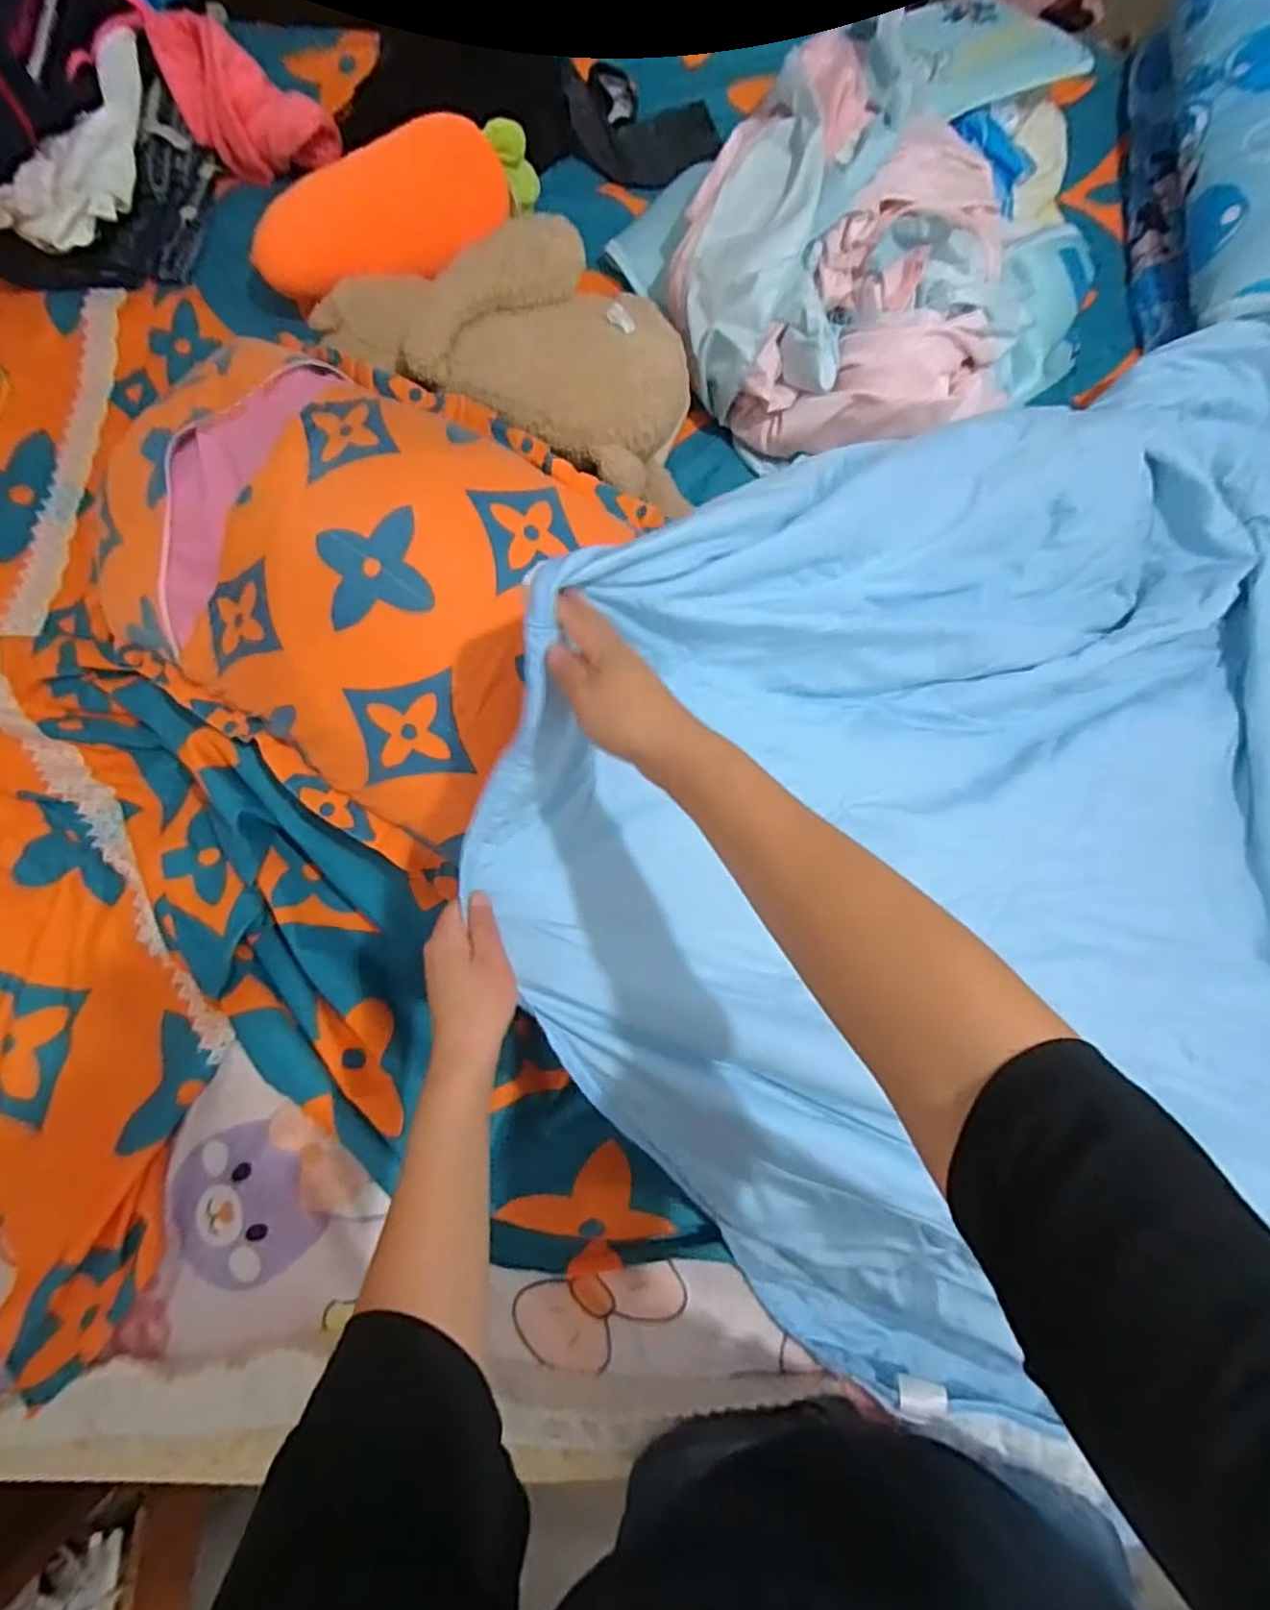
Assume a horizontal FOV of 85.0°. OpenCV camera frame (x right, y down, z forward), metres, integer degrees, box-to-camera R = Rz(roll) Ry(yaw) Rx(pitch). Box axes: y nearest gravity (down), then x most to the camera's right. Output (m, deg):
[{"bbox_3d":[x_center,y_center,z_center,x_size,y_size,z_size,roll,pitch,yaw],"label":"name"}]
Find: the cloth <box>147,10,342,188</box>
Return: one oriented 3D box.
[{"bbox_3d":[-0.494,-0.880,0.880,0.221,0.102,0.117,32,81,6],"label":"cloth"}]

